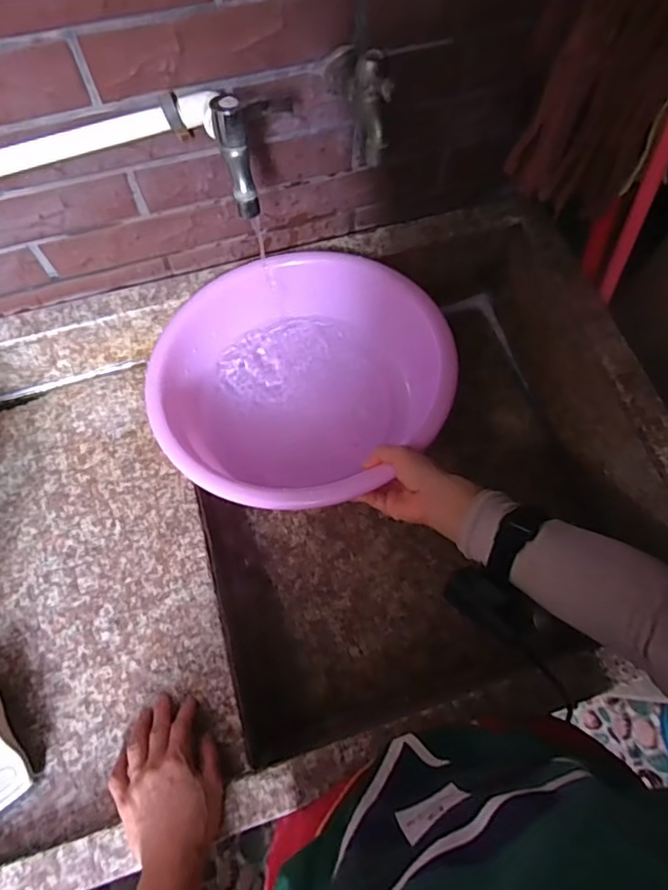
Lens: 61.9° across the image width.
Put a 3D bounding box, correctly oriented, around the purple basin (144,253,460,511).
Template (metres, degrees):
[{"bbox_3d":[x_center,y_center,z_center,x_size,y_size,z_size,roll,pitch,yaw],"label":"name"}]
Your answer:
[{"bbox_3d":[-0.045,-0.077,0.654,0.316,0.135,0.324,0,69,-1],"label":"purple basin"}]

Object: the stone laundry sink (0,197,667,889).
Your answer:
[{"bbox_3d":[-0.044,0.073,0.714,0.847,0.234,0.583,-17,70,-8],"label":"stone laundry sink"}]

